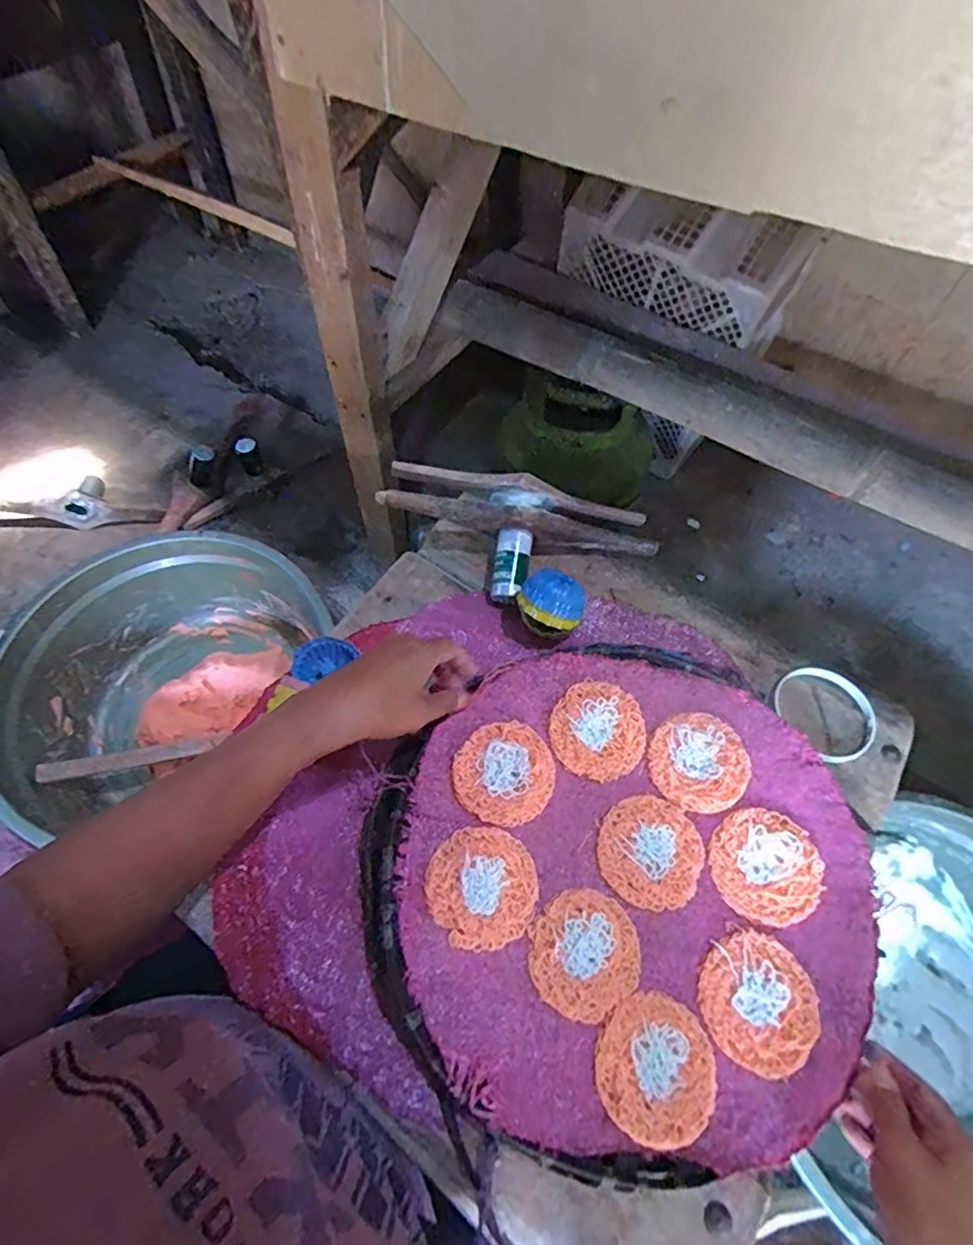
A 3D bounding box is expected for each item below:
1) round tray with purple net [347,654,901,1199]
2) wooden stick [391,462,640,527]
[{"bbox_3d":[0.105,0.188,0.442,0.347,0.034,0.350,1,59,-2],"label":"round tray with purple net"},{"bbox_3d":[0.039,-0.135,0.598,0.263,0.035,0.020,10,58,-11],"label":"wooden stick"}]

